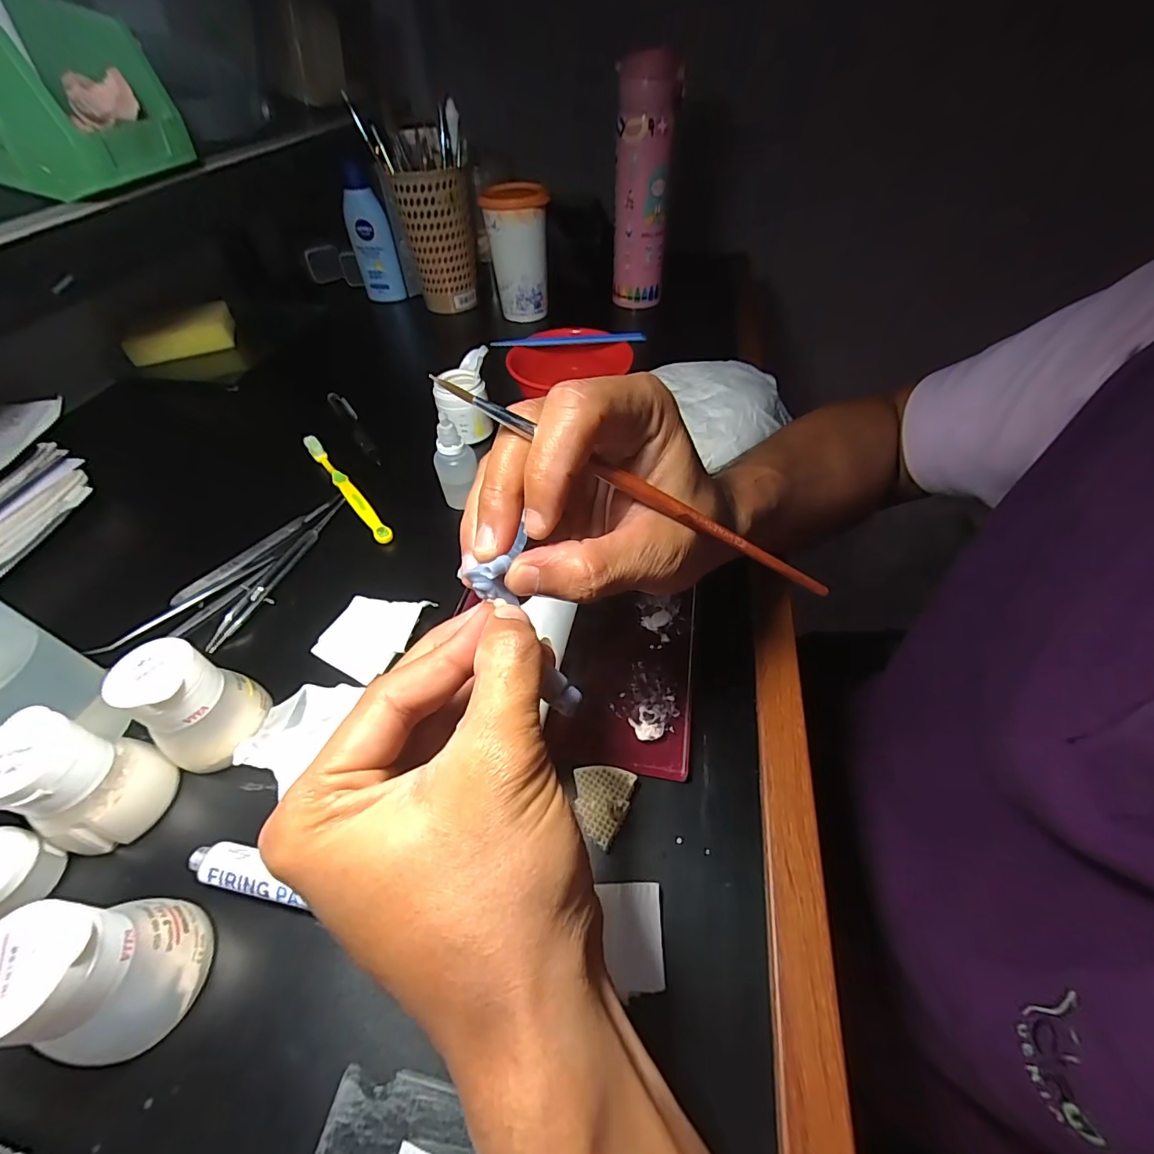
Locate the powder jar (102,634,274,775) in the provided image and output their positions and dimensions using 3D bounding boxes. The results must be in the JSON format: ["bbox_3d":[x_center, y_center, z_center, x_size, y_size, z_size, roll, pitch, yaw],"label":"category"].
[{"bbox_3d":[-0.193,0.063,0.246,0.042,0.064,0.047,23,54,20],"label":"powder jar"}]

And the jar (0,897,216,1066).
[{"bbox_3d":[-0.174,0.140,0.174,0.043,0.052,0.049,-4,49,-2],"label":"jar"}]

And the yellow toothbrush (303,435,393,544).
[{"bbox_3d":[-0.189,-0.076,0.396,0.012,0.012,0.151,-33,56,-24],"label":"yellow toothbrush"}]

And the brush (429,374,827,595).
[{"bbox_3d":[0.029,-0.029,0.185,0.174,0.005,0.004,25,48,-16],"label":"brush"}]

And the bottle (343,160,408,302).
[{"bbox_3d":[-0.263,-0.439,0.627,0.053,0.144,0.035,-2,49,-1],"label":"bottle"}]

